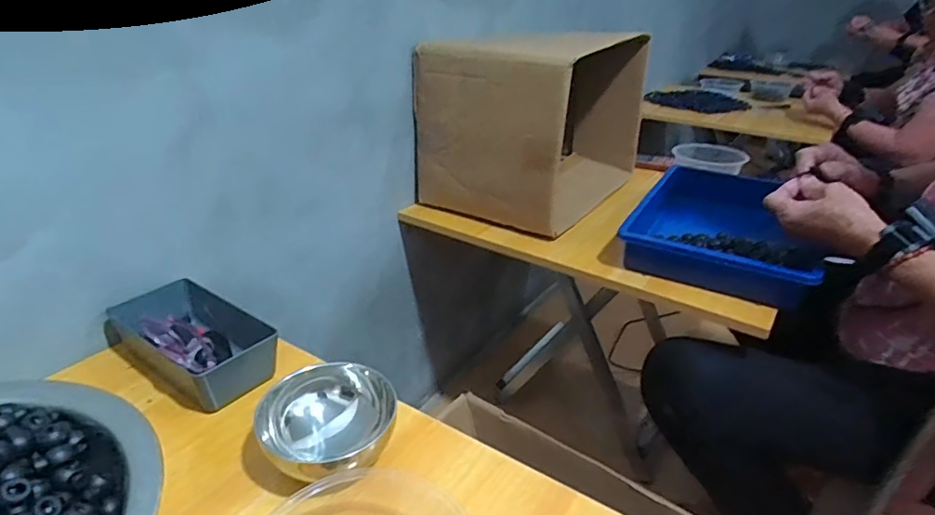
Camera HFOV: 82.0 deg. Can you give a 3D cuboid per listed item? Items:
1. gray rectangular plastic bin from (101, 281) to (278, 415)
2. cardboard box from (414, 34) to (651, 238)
[{"bbox_3d":[-0.280,0.083,0.558,0.178,0.047,0.099,20,33,30],"label":"gray rectangular plastic bin"},{"bbox_3d":[0.121,-0.240,0.979,0.272,0.280,0.372,19,32,29],"label":"cardboard box"}]

